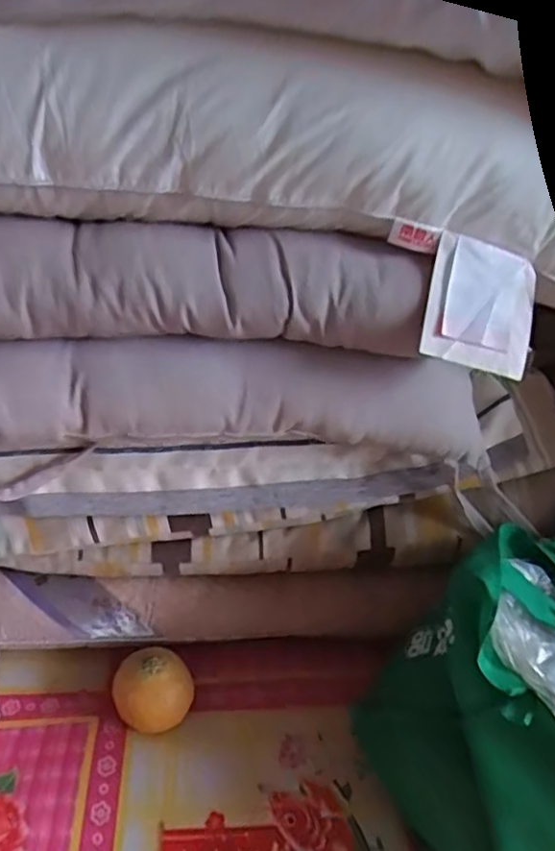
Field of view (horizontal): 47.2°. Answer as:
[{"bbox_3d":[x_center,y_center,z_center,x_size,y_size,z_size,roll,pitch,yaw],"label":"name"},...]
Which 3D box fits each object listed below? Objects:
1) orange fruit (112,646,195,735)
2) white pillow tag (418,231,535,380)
[{"bbox_3d":[-0.106,0.227,0.545,0.066,0.056,0.056,-7,35,-16],"label":"orange fruit"},{"bbox_3d":[0.136,-0.079,0.423,0.074,0.082,0.005,13,-5,-9],"label":"white pillow tag"}]

